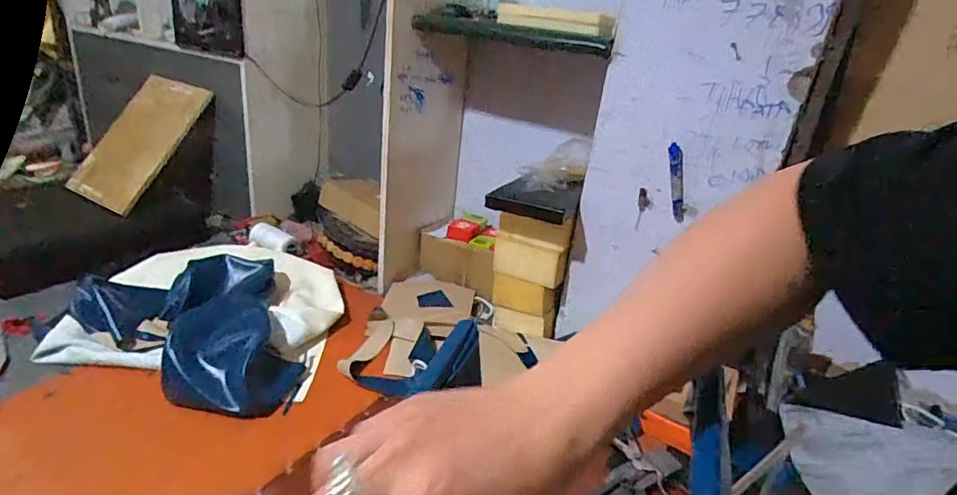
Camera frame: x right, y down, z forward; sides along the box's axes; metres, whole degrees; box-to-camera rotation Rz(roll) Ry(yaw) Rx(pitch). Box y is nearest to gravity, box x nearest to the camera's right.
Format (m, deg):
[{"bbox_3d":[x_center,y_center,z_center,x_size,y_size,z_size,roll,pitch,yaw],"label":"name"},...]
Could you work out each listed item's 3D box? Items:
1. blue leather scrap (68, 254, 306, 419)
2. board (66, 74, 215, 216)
[{"bbox_3d":[-0.509,0.136,1.037,0.448,0.124,0.315,20,26,27],"label":"blue leather scrap"},{"bbox_3d":[-0.876,-0.279,1.376,0.143,0.383,0.030,36,-4,-28],"label":"board"}]

